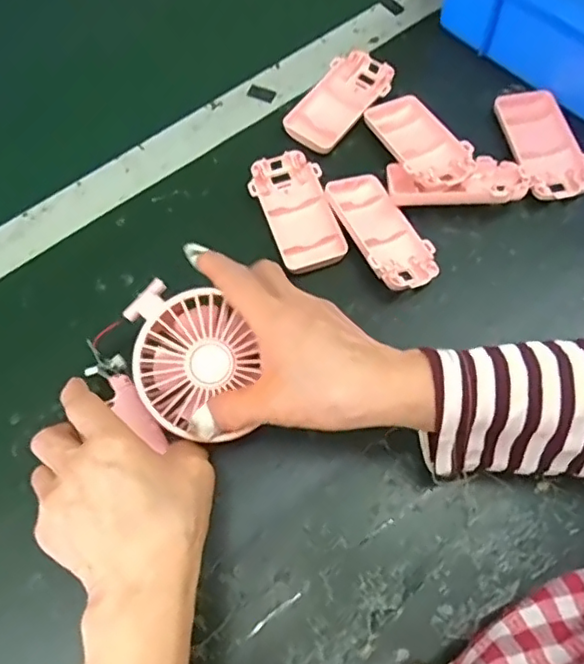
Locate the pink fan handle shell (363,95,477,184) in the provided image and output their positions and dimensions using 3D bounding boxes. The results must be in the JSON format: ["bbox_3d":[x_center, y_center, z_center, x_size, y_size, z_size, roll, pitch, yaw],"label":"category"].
[{"bbox_3d":[0.095,-0.143,0.446,0.050,0.026,0.095,-23,68,-7],"label":"pink fan handle shell"}]

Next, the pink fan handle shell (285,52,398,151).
[{"bbox_3d":[0.039,-0.183,0.473,0.050,0.017,0.096,34,73,15],"label":"pink fan handle shell"}]

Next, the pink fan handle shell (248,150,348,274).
[{"bbox_3d":[0.004,-0.088,0.433,0.050,0.014,0.096,-22,68,-6],"label":"pink fan handle shell"}]

